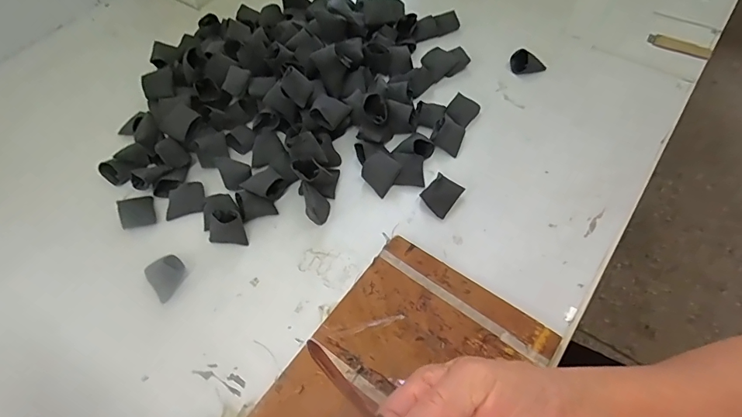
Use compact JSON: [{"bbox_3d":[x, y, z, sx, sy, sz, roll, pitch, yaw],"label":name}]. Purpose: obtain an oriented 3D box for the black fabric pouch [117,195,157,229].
[{"bbox_3d":[-0.263,0.002,0.484,0.034,0.019,0.036,-20,58,-9],"label":"black fabric pouch"}]

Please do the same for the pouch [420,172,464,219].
[{"bbox_3d":[0.077,-0.017,0.466,0.031,0.023,0.042,31,64,22],"label":"pouch"}]

